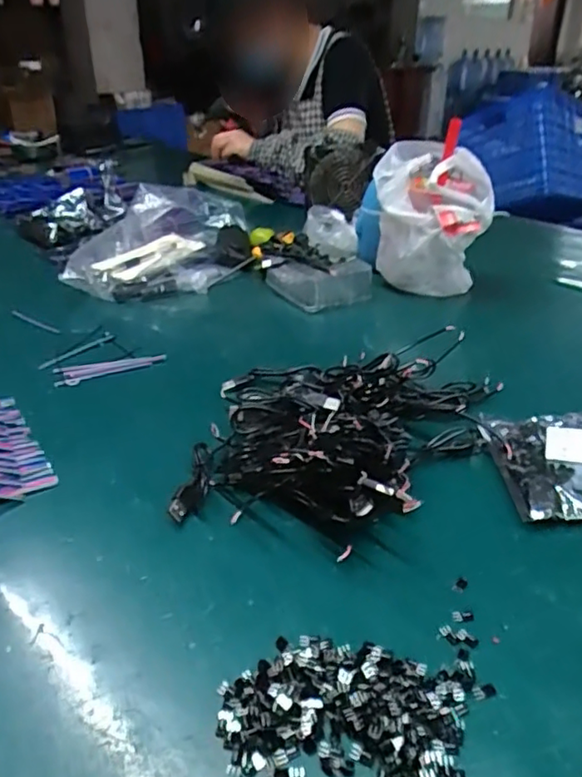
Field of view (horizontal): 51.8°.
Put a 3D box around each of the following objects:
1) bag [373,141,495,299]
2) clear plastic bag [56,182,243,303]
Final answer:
[{"bbox_3d":[0.176,-0.217,0.789,0.148,0.174,0.105,4,30,8],"label":"bag"},{"bbox_3d":[-0.193,-0.245,0.930,0.236,0.092,0.344,-1,31,-1],"label":"clear plastic bag"}]

